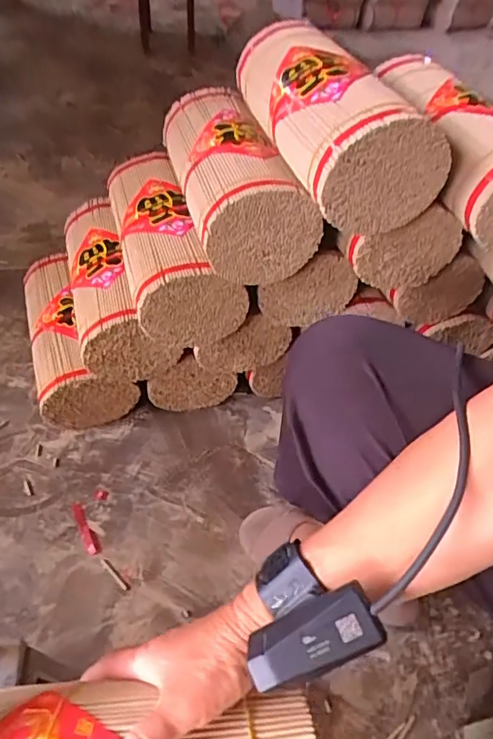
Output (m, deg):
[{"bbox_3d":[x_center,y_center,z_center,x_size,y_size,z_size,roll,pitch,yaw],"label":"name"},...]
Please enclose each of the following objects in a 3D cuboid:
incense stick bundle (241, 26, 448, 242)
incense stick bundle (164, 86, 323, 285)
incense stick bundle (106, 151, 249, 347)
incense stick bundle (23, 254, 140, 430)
[{"bbox_3d":[0.100,-0.293,0.612,0.128,0.111,0.289,-8,48,-13],"label":"incense stick bundle"},{"bbox_3d":[-0.023,-0.259,0.690,0.126,0.110,0.323,-8,48,-13],"label":"incense stick bundle"},{"bbox_3d":[-0.110,-0.185,0.750,0.135,0.111,0.329,-10,49,-15],"label":"incense stick bundle"},{"bbox_3d":[-0.296,-0.062,0.892,0.142,0.124,0.337,-14,49,-17],"label":"incense stick bundle"}]

